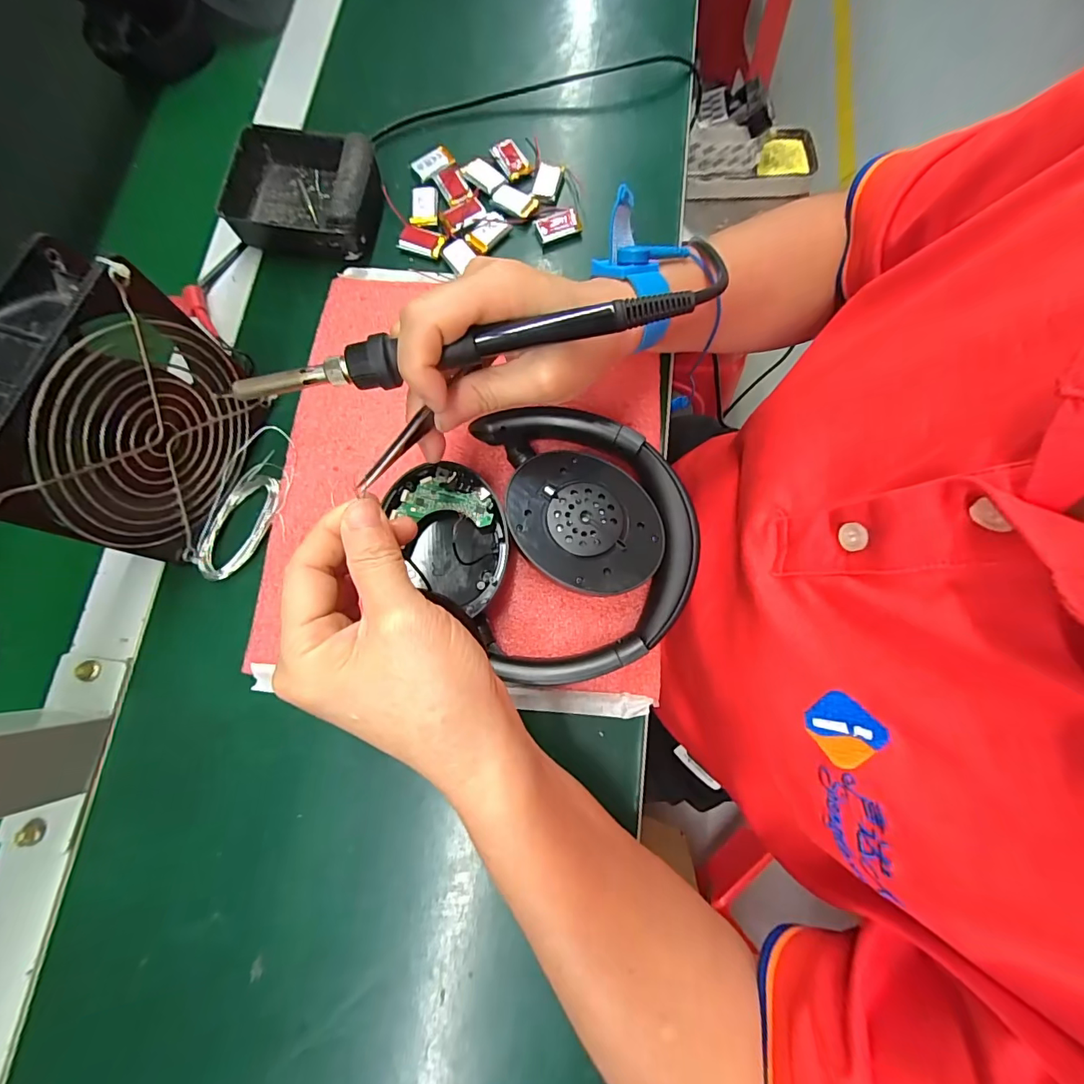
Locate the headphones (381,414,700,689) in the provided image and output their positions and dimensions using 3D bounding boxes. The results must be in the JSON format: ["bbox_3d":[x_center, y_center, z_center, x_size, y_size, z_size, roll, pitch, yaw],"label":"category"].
[{"bbox_3d":[0.005,-0.006,0.271,0.156,0.031,0.140,44,80,10],"label":"headphones"}]

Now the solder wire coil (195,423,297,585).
[{"bbox_3d":[-0.180,-0.025,0.288,0.036,0.011,0.096,17,77,4],"label":"solder wire coil"}]

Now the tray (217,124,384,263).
[{"bbox_3d":[-0.168,-0.245,0.335,0.097,0.033,0.087,7,76,2],"label":"tray"}]

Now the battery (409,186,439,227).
[{"bbox_3d":[-0.086,-0.246,0.348,0.019,0.006,0.030,2,76,0],"label":"battery"}]

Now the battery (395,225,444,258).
[{"bbox_3d":[-0.087,-0.216,0.343,0.032,0.005,0.018,23,77,6],"label":"battery"}]

